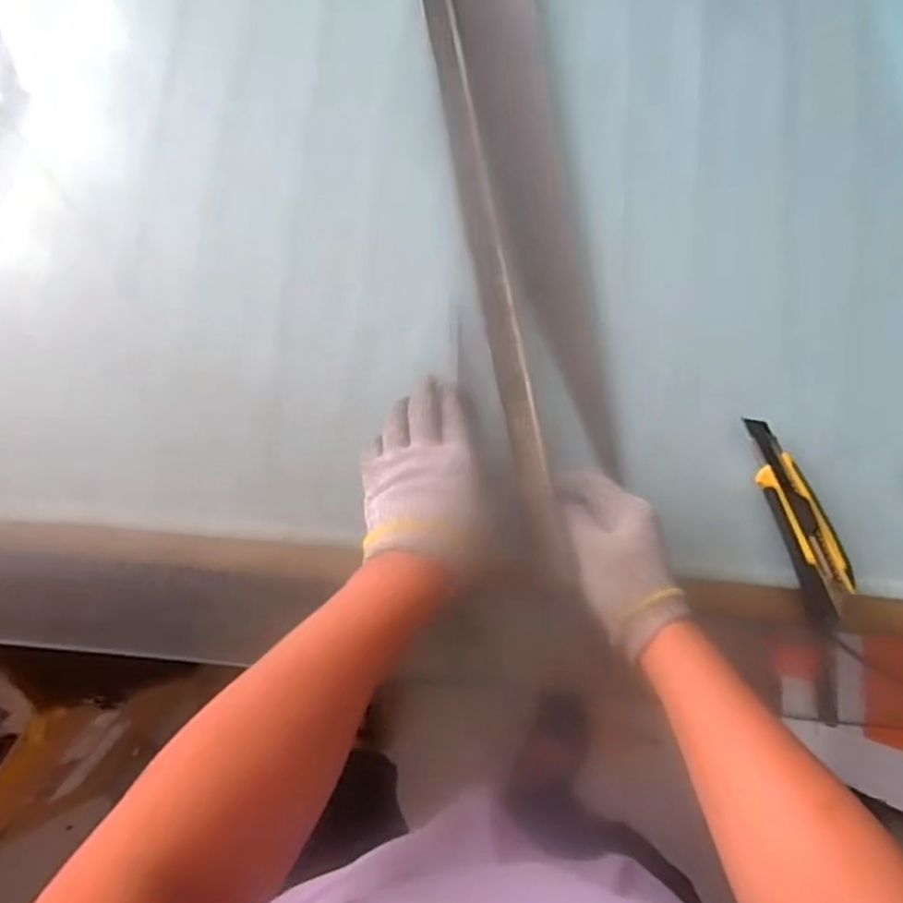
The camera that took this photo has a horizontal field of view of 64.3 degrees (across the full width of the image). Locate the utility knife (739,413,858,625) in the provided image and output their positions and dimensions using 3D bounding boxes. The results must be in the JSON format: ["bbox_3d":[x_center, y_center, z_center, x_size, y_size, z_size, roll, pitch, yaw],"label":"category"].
[{"bbox_3d":[0.262,0.048,0.546,0.034,0.021,0.153,-17,77,-5],"label":"utility knife"}]

